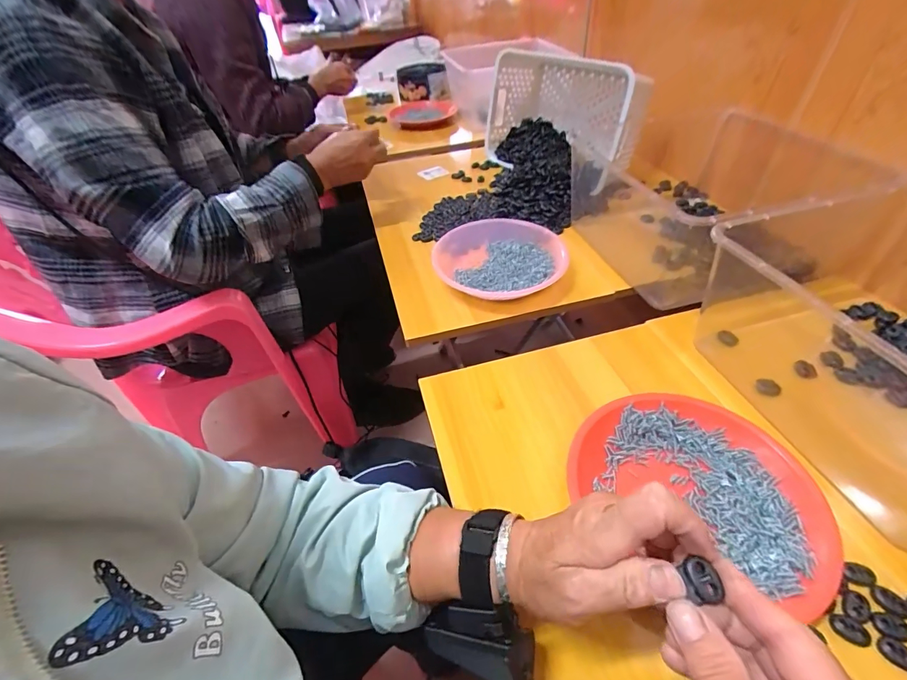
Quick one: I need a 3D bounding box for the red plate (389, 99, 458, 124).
[{"bbox_3d":[-0.100,-0.677,1.197,0.180,0.023,0.180,-3,44,3],"label":"red plate"}]

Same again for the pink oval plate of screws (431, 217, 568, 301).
[{"bbox_3d":[0.067,-0.123,0.609,0.185,0.036,0.180,-10,44,-3],"label":"pink oval plate of screws"}]

